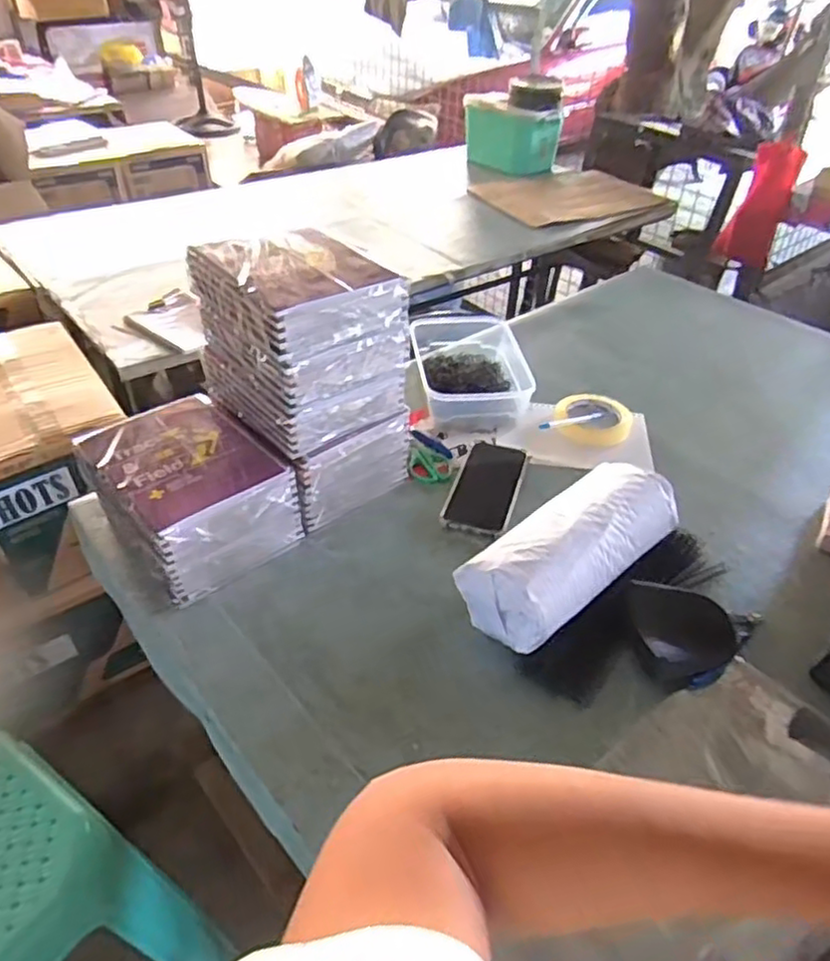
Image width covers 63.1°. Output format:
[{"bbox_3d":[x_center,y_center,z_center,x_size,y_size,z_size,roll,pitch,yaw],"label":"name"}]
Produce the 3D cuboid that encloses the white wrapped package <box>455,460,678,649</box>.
[{"bbox_3d":[0.164,0.073,0.703,0.252,0.091,0.101,-30,50,-32],"label":"white wrapped package"}]

